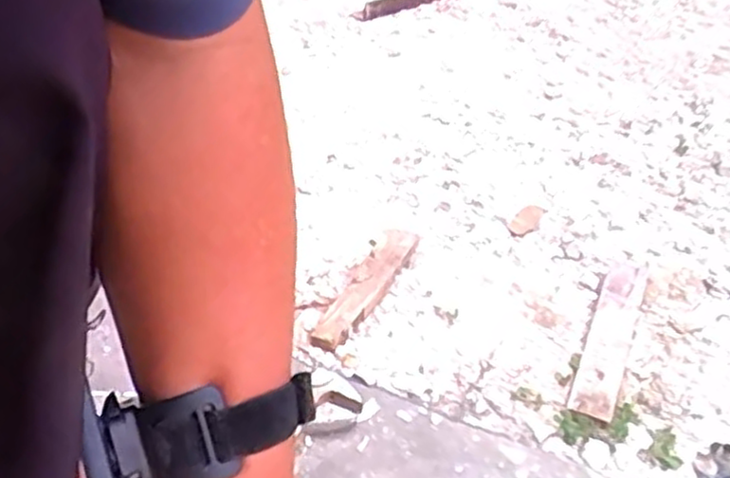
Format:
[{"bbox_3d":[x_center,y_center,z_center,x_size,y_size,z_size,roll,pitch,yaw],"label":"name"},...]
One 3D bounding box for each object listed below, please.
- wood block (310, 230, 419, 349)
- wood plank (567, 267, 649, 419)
[{"bbox_3d":[0.002,0.044,0.782,0.040,0.015,0.202,19,35,19],"label":"wood block"},{"bbox_3d":[0.246,0.092,0.746,0.041,0.018,0.249,17,35,17],"label":"wood plank"}]

